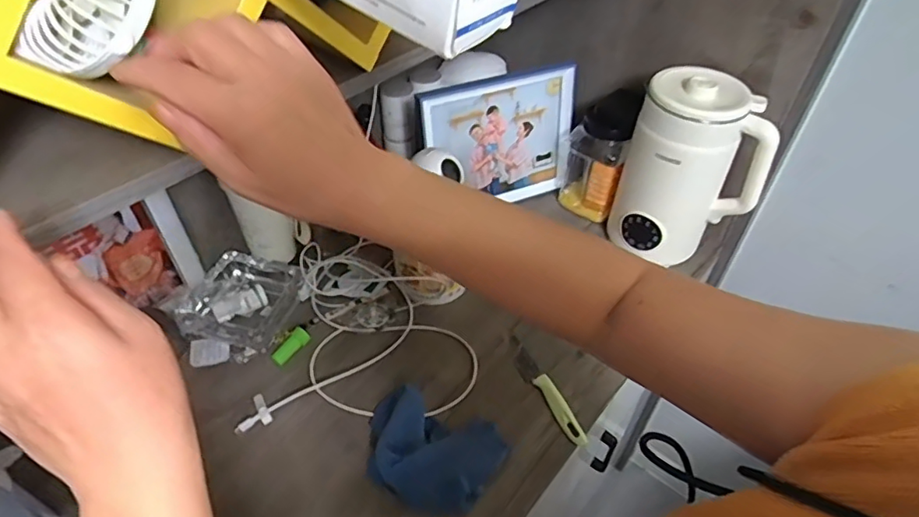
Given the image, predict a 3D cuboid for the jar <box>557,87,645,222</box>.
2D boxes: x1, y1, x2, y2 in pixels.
[{"bbox_3d":[0.227,-0.170,0.922,0.101,0.209,0.100,15,46,13],"label":"jar"}]

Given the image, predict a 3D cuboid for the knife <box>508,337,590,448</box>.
[{"bbox_3d":[0.110,0.168,0.711,0.025,0.020,0.164,-22,49,-22],"label":"knife"}]

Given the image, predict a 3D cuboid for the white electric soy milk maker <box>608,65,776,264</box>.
[{"bbox_3d":[0.338,-0.127,0.817,0.174,0.267,0.107,3,45,1],"label":"white electric soy milk maker"}]

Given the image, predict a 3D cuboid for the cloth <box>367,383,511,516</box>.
[{"bbox_3d":[-0.040,0.220,0.636,0.168,0.050,0.123,21,48,19],"label":"cloth"}]

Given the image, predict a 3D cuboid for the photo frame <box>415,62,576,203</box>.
[{"bbox_3d":[0.070,-0.197,0.931,0.277,0.221,0.027,-18,39,-20],"label":"photo frame"}]

